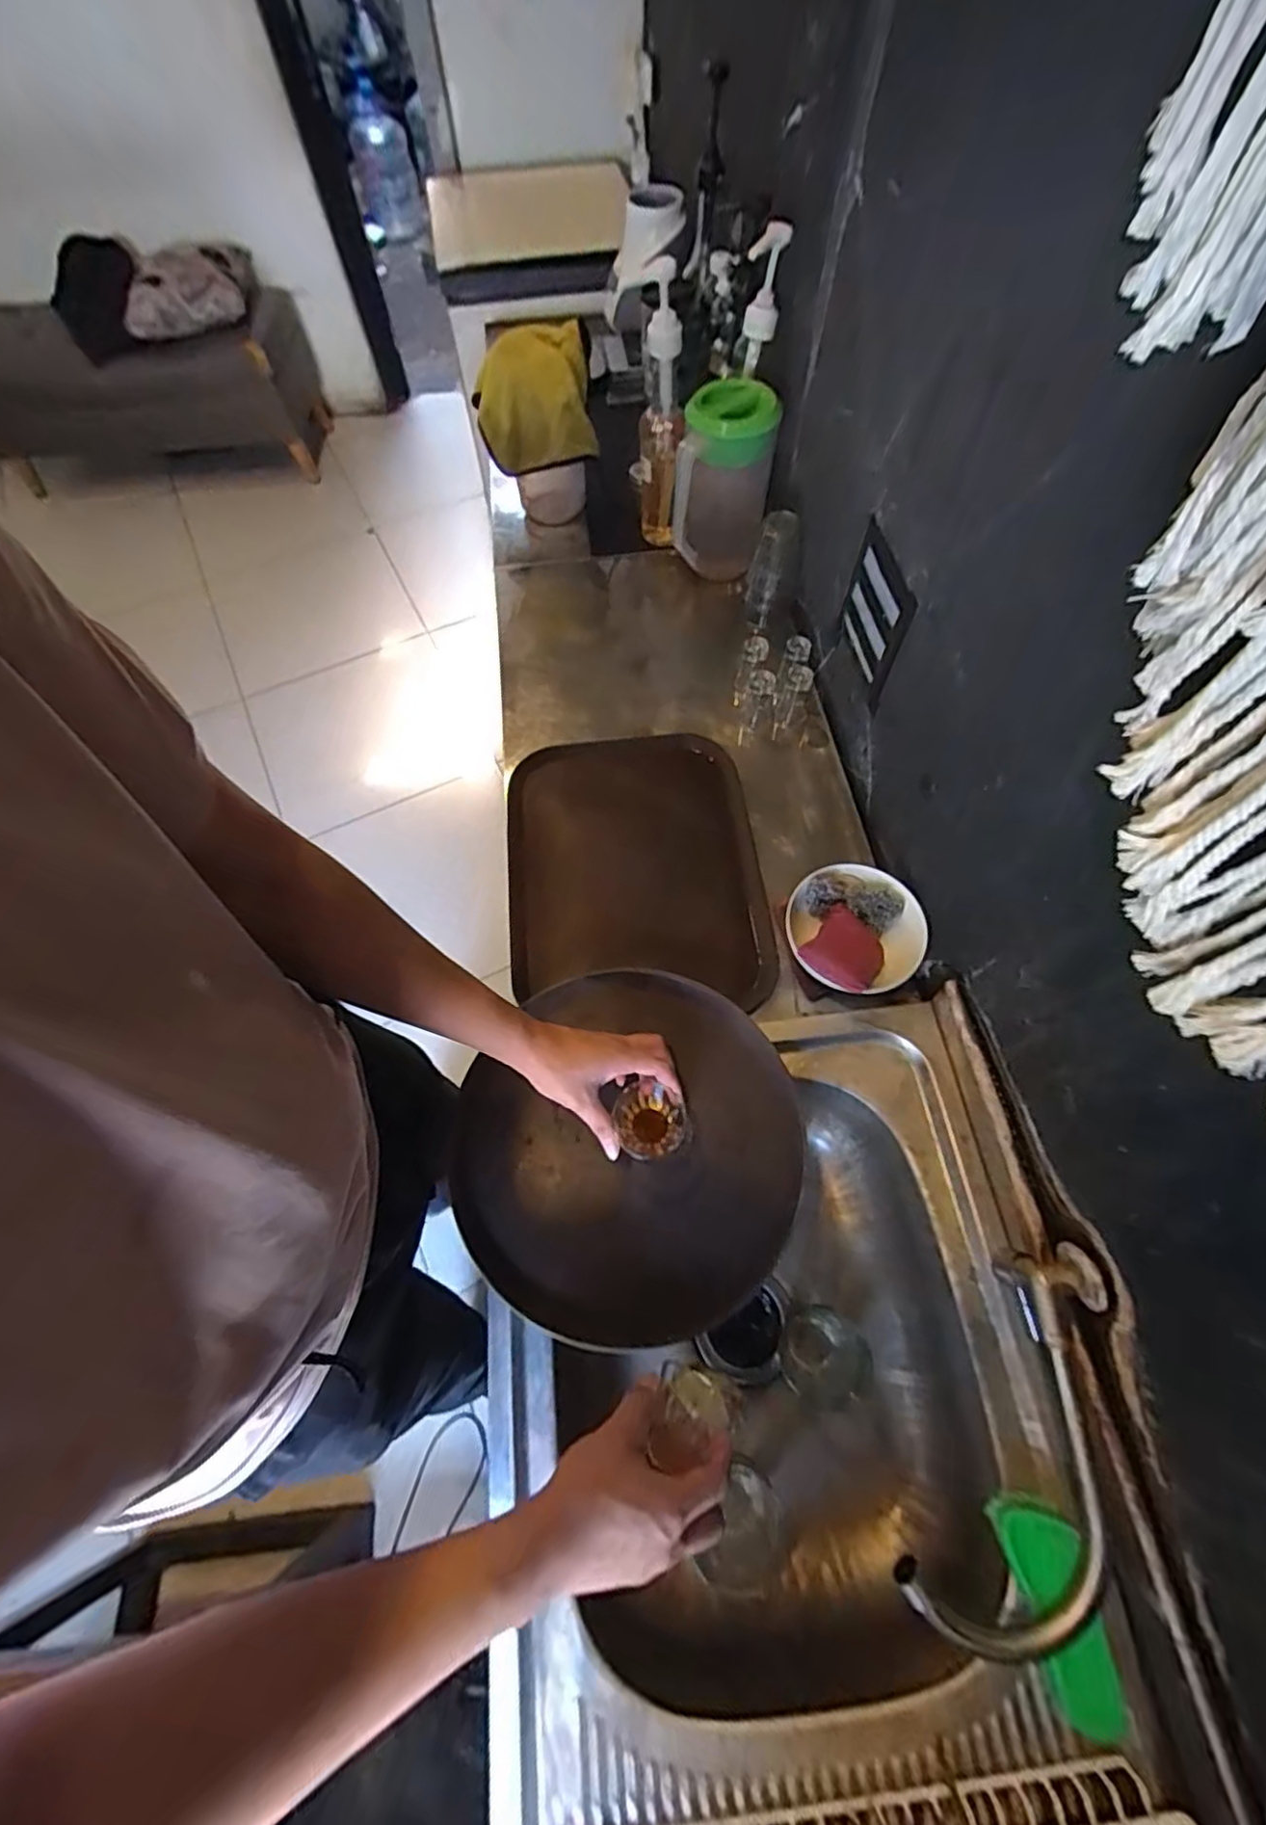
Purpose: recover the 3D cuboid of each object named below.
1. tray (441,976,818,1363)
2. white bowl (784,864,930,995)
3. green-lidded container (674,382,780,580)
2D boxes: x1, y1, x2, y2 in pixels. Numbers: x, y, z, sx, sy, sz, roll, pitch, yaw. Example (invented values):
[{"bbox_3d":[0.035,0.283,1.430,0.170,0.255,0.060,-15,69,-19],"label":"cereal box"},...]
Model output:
[{"bbox_3d":[-0.005,0.224,0.635,0.331,0.030,0.330,-1,64,1],"label":"tray"},{"bbox_3d":[0.248,0.020,0.706,0.143,0.048,0.146,-1,64,1],"label":"white bowl"},{"bbox_3d":[0.128,-0.618,0.943,0.134,0.221,0.117,10,65,7],"label":"green-lidded container"}]

